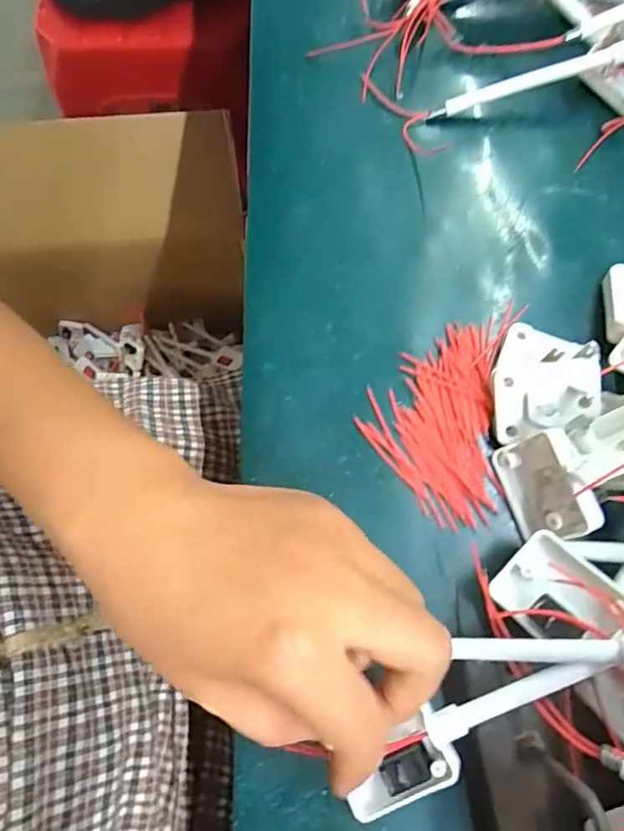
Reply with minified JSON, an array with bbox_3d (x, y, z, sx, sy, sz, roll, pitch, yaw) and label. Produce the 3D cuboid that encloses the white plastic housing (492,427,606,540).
[{"bbox_3d":[0.106,0.033,0.252,0.012,0.041,0.046,-11,73,-34],"label":"white plastic housing"}]

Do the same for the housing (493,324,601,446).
[{"bbox_3d":[0.111,-0.019,0.268,0.046,0.026,0.058,-4,72,0],"label":"housing"}]

